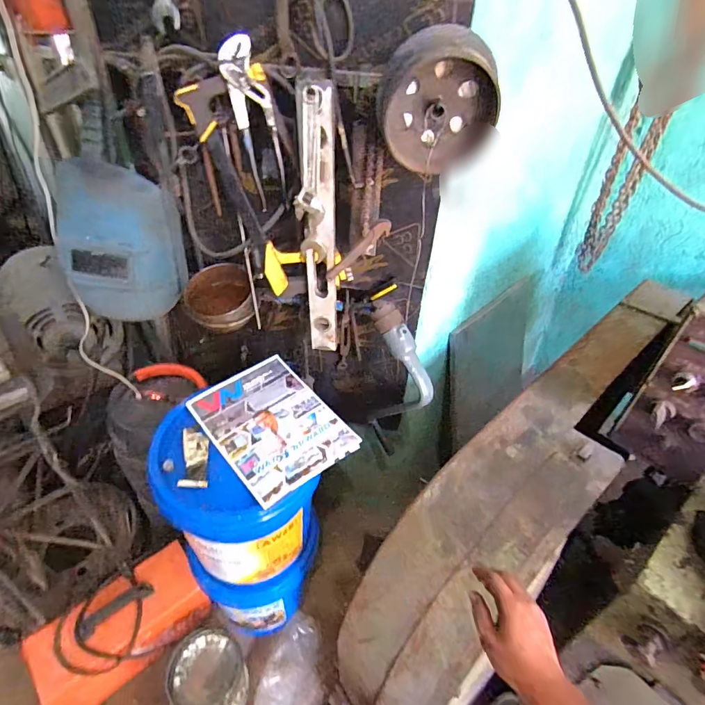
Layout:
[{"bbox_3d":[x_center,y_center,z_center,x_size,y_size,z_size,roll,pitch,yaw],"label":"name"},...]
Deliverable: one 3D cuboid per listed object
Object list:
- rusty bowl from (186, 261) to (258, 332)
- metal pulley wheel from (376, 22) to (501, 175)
[{"bbox_3d":[-0.284,-0.116,0.885,0.137,0.100,0.113,-9,41,-15],"label":"rusty bowl"},{"bbox_3d":[0.127,-0.359,0.605,0.173,0.169,0.040,-3,39,-8],"label":"metal pulley wheel"}]

